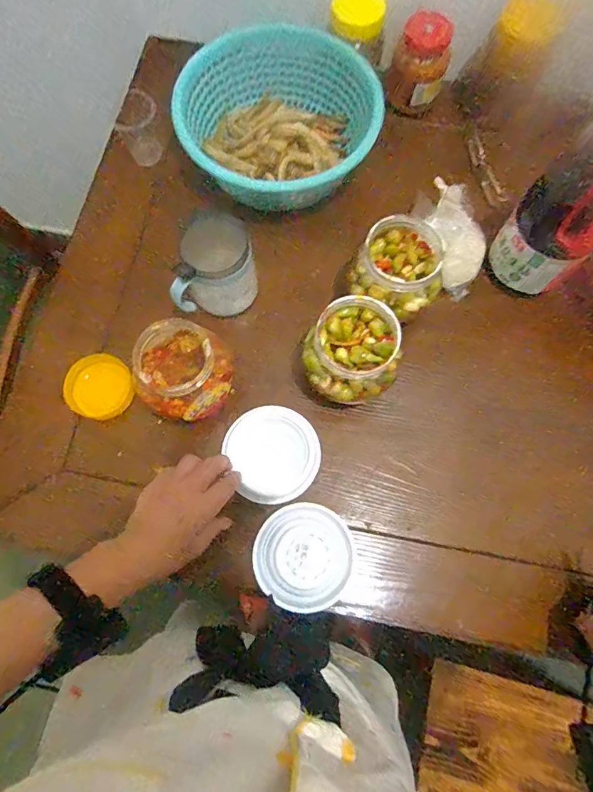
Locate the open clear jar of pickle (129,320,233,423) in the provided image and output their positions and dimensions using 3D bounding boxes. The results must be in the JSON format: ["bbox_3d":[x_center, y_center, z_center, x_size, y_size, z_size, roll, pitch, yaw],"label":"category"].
[{"bbox_3d":[-0.117,-0.025,0.481,0.093,0.108,0.088,0,73,0],"label":"open clear jar of pickle"}]

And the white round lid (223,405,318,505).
[{"bbox_3d":[-0.030,0.068,0.504,0.093,0.019,0.104,-16,74,-4],"label":"white round lid"}]

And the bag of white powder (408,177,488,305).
[{"bbox_3d":[0.199,-0.200,0.577,0.093,0.090,0.096,19,74,6],"label":"bag of white powder"}]

